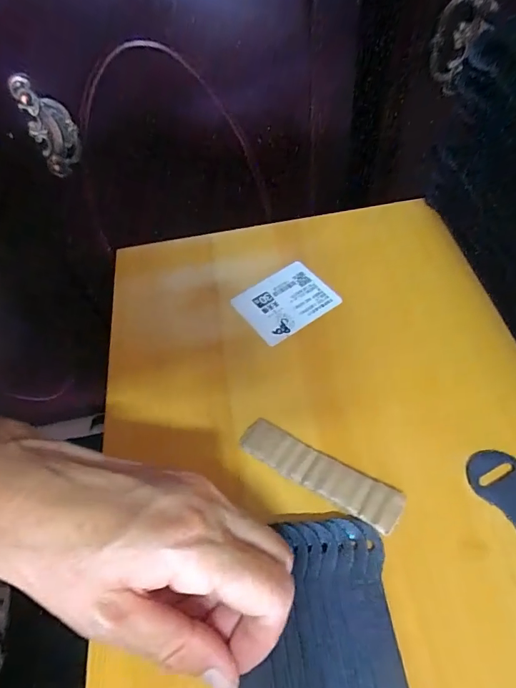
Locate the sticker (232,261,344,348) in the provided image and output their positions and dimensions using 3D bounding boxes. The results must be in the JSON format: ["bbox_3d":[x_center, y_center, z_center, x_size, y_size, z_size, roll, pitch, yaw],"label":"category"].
[{"bbox_3d":[0.019,-0.030,0.304,0.059,0.004,0.049,-31,59,-15],"label":"sticker"}]

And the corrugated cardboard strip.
[{"bbox_3d":[0.031,0.067,0.232,0.086,0.012,0.020,26,60,18],"label":"corrugated cardboard strip"}]

